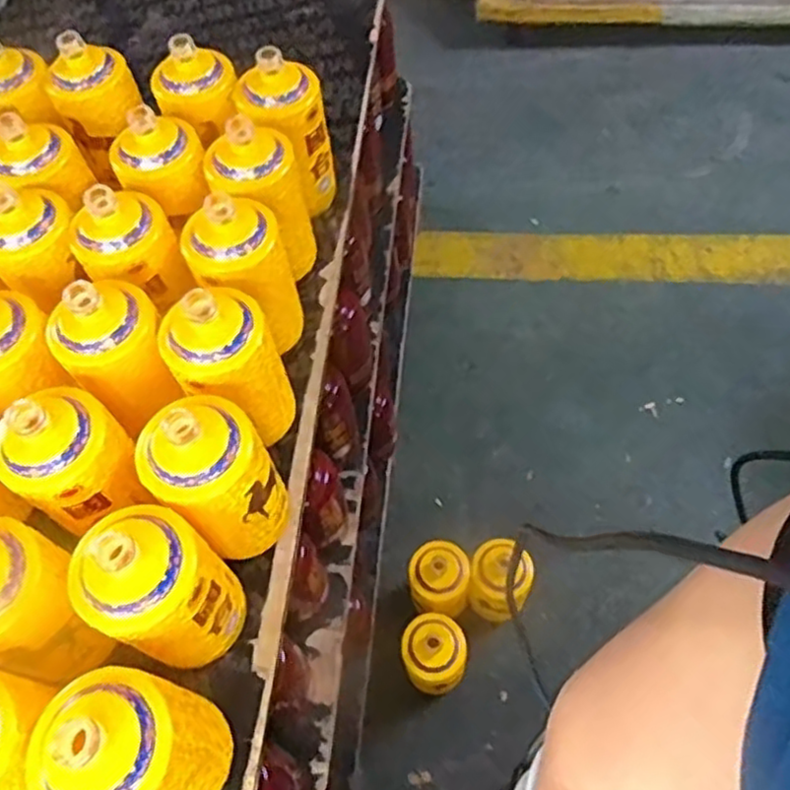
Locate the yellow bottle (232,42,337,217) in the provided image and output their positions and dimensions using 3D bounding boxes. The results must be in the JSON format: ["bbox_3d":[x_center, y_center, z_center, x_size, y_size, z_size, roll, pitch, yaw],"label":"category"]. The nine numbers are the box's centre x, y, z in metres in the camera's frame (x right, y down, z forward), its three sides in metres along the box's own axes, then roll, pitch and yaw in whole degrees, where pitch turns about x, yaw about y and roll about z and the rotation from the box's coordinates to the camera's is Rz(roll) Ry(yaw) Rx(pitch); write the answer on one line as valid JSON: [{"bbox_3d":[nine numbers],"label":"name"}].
[{"bbox_3d":[-0.115,-0.282,0.737,0.088,0.169,0.083,-1,62,1],"label":"yellow bottle"}]

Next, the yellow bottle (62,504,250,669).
[{"bbox_3d":[-0.167,0.142,0.499,0.078,0.160,0.084,-2,59,3],"label":"yellow bottle"}]

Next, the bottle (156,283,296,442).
[{"bbox_3d":[-0.141,-0.021,0.592,0.090,0.160,0.086,-31,62,-14],"label":"bottle"}]

